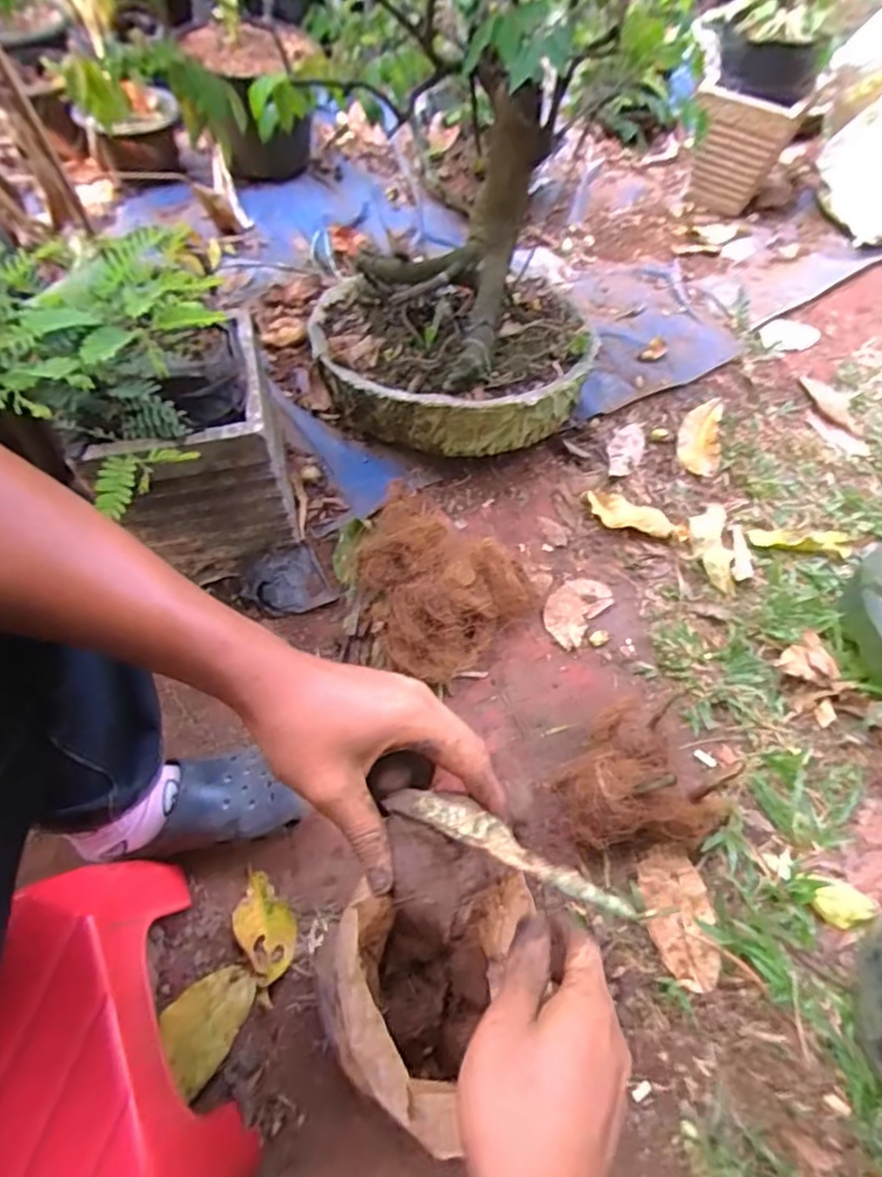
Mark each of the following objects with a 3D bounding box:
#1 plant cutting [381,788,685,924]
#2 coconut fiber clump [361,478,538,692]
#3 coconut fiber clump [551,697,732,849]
[{"bbox_3d":[0.030,0.123,0.298,0.152,0.013,0.020,12,57,38],"label":"plant cutting"},{"bbox_3d":[-0.011,-0.024,0.801,0.182,0.091,0.238,-38,70,-21],"label":"coconut fiber clump"},{"bbox_3d":[0.227,0.228,0.705,0.159,0.113,0.169,1,61,-3],"label":"coconut fiber clump"}]

